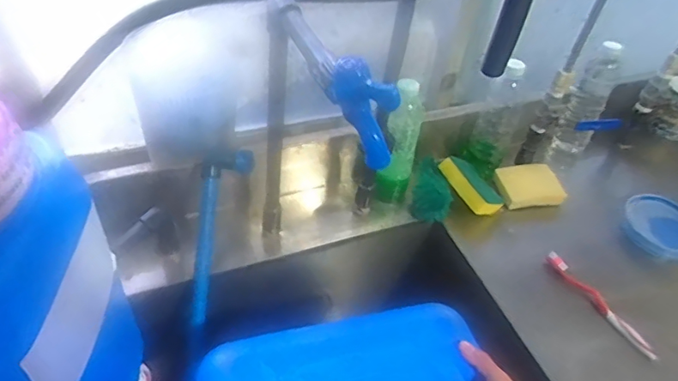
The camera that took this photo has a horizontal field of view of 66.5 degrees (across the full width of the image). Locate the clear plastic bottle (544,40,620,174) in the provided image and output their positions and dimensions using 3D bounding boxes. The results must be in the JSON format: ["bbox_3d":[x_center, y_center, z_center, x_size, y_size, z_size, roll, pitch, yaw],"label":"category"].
[{"bbox_3d":[0.434,-0.145,0.923,0.061,0.217,0.064,27,47,19],"label":"clear plastic bottle"}]

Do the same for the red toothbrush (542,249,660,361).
[{"bbox_3d":[0.364,0.155,0.720,0.025,0.018,0.182,-19,49,-26],"label":"red toothbrush"}]

